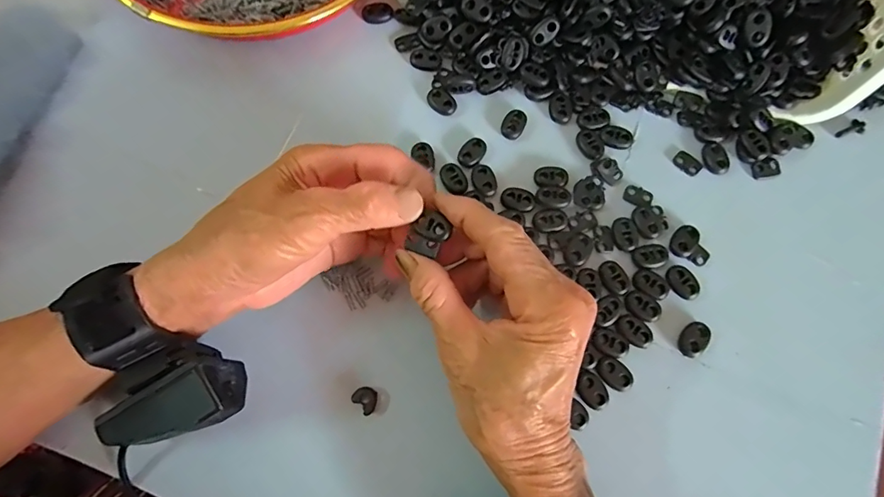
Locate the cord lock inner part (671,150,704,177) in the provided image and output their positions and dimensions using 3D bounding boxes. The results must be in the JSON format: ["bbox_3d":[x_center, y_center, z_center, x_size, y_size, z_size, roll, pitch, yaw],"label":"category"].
[{"bbox_3d":[0.162,-0.056,0.314,0.013,0.004,0.018,-40,79,-12],"label":"cord lock inner part"}]

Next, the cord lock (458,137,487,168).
[{"bbox_3d":[0.020,-0.063,0.314,0.015,0.005,0.023,35,76,8],"label":"cord lock"}]

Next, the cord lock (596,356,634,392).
[{"bbox_3d":[0.099,0.071,0.272,0.015,0.004,0.021,-40,79,-12],"label":"cord lock"}]

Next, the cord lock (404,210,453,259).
[{"bbox_3d":[-0.007,-0.007,0.236,0.016,0.007,0.020,27,75,6],"label":"cord lock"}]

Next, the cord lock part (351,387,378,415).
[{"bbox_3d":[-0.042,0.085,0.269,0.012,0.004,0.015,-43,80,-12],"label":"cord lock part"}]

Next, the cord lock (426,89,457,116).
[{"bbox_3d":[0.000,-0.099,0.324,0.022,0.006,0.014,35,76,8],"label":"cord lock"}]

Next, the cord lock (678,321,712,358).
[{"bbox_3d":[0.148,0.053,0.279,0.021,0.007,0.016,-38,79,-11],"label":"cord lock"}]

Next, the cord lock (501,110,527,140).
[{"bbox_3d":[0.049,-0.083,0.320,0.014,0.005,0.021,29,75,6],"label":"cord lock"}]

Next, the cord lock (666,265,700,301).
[{"bbox_3d":[0.146,0.021,0.288,0.015,0.004,0.022,-39,79,-11],"label":"cord lock"}]

